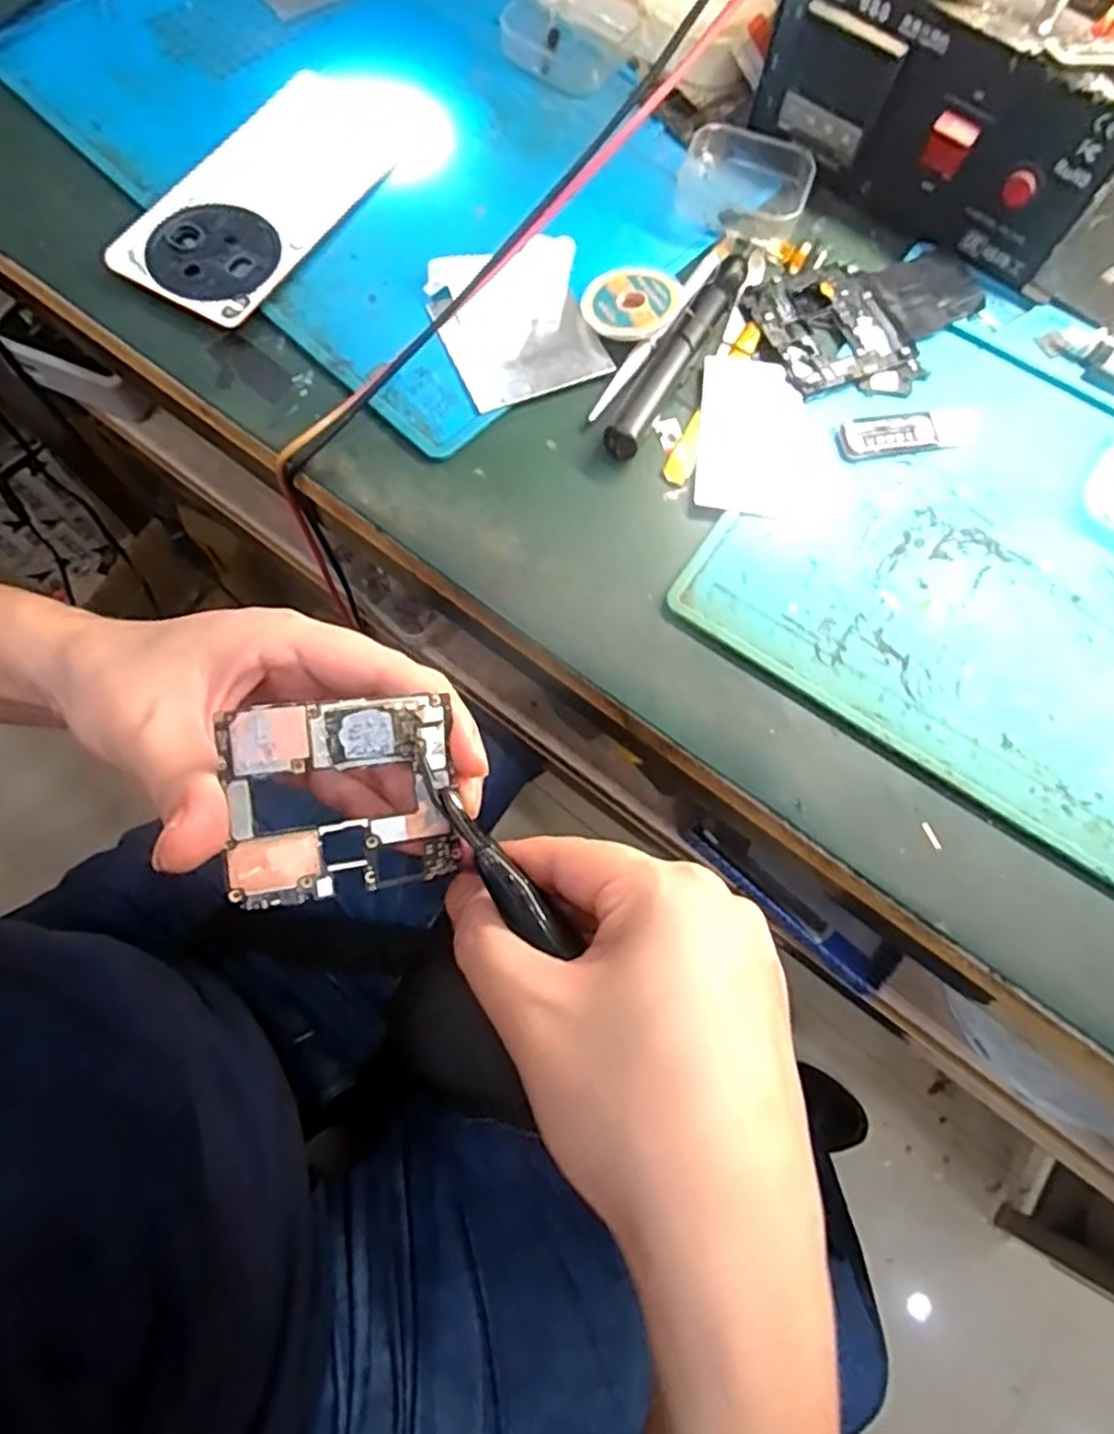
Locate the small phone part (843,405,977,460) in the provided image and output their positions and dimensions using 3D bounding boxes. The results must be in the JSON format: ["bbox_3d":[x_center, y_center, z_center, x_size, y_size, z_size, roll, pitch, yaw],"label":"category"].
[{"bbox_3d":[0.162,-0.130,0.326,0.068,0.004,0.020,-10,74,-5],"label":"small phone part"}]

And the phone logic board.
[{"bbox_3d":[-0.062,0.026,0.210,0.063,0.006,0.055,-5,99,-22],"label":"phone logic board"}]

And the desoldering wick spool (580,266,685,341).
[{"bbox_3d":[0.035,-0.194,0.334,0.045,0.011,0.042,1,73,-2],"label":"desoldering wick spool"}]

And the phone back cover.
[{"bbox_3d":[-0.140,-0.251,0.347,0.074,0.010,0.145,31,74,7],"label":"phone back cover"}]

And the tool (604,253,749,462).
[{"bbox_3d":[0.058,-0.167,0.329,0.013,0.014,0.124,30,74,7],"label":"tool"}]

